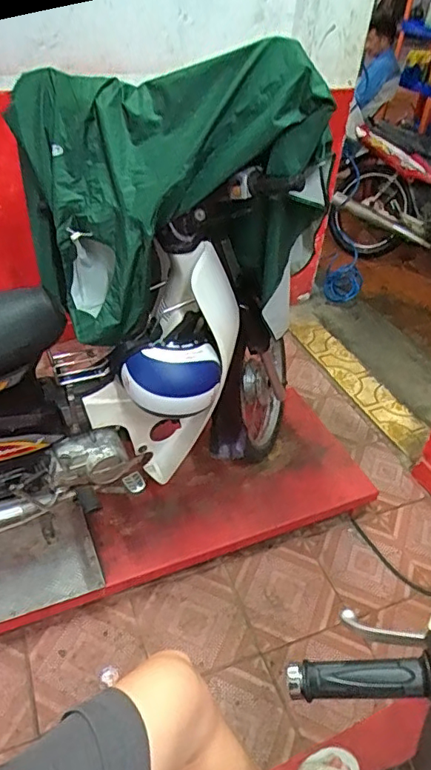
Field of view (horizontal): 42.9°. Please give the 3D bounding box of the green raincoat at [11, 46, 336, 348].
[{"bbox_3d":[-0.121,-0.438,1.336,0.723,0.648,0.258,7,40,1],"label":"green raincoat"}]

